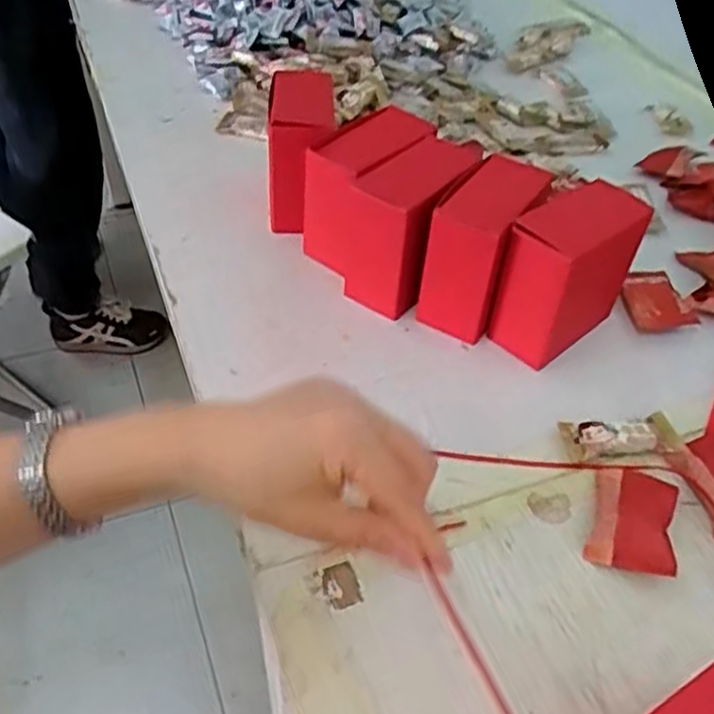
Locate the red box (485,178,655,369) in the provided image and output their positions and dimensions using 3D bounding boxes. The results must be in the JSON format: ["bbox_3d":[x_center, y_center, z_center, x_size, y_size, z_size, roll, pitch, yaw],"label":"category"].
[{"bbox_3d":[0.147,-0.060,0.519,0.109,0.106,0.052,-31,55,-30],"label":"red box"}]

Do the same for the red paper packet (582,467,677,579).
[{"bbox_3d":[0.164,0.094,0.430,0.046,0.014,0.068,15,46,11],"label":"red paper packet"}]

